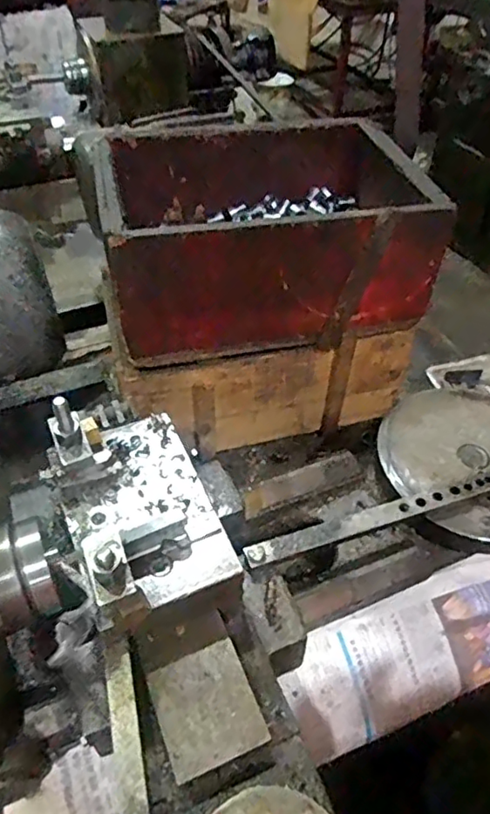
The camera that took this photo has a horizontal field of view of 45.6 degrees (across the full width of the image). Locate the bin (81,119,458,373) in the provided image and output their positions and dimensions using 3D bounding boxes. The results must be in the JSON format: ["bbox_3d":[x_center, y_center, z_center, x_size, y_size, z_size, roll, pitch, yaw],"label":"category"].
[{"bbox_3d":[0.020,-0.212,0.681,0.353,0.149,0.279,-11,47,-9],"label":"bin"}]

